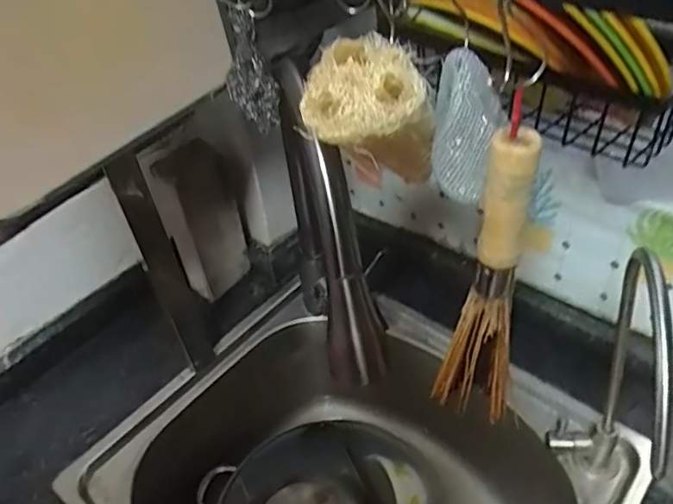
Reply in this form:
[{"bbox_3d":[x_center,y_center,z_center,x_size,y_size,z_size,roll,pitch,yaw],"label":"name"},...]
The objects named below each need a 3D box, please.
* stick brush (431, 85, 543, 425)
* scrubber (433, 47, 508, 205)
[{"bbox_3d":[0.107,0.023,0.411,0.051,0.253,0.043,18,47,24],"label":"stick brush"},{"bbox_3d":[0.084,-0.080,0.365,0.040,0.089,0.040,6,43,13],"label":"scrubber"}]

